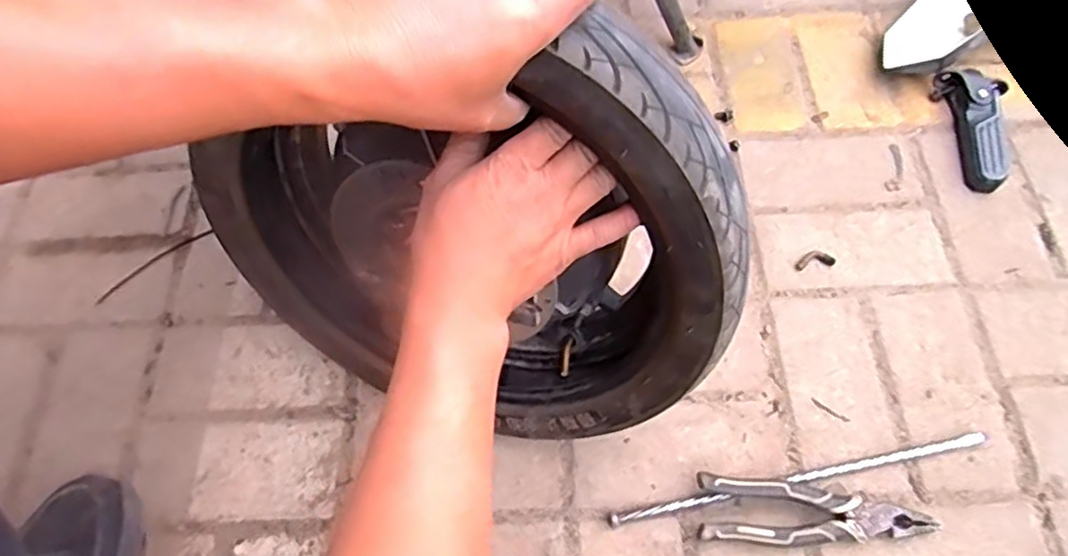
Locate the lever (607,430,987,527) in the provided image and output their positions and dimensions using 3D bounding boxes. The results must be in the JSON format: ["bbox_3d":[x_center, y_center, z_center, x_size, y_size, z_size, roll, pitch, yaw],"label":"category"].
[{"bbox_3d":[0.233,0.175,0.599,0.341,0.011,0.014,-12,63,-4],"label":"lever"}]

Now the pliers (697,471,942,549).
[{"bbox_3d":[0.236,0.200,0.578,0.192,0.028,0.051,3,63,3],"label":"pliers"}]

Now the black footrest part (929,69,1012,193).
[{"bbox_3d":[0.490,-0.164,0.765,0.072,0.029,0.151,9,64,6],"label":"black footrest part"}]

